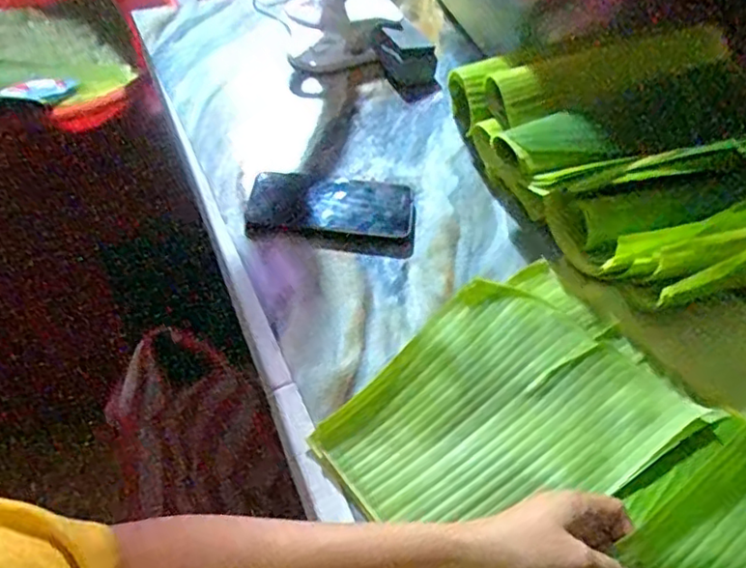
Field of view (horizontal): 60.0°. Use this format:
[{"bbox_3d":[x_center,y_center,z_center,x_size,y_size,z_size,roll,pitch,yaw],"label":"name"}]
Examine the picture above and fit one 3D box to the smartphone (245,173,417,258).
[{"bbox_3d":[-0.040,-0.074,0.647,0.166,0.018,0.086,7,60,4],"label":"smartphone"}]

